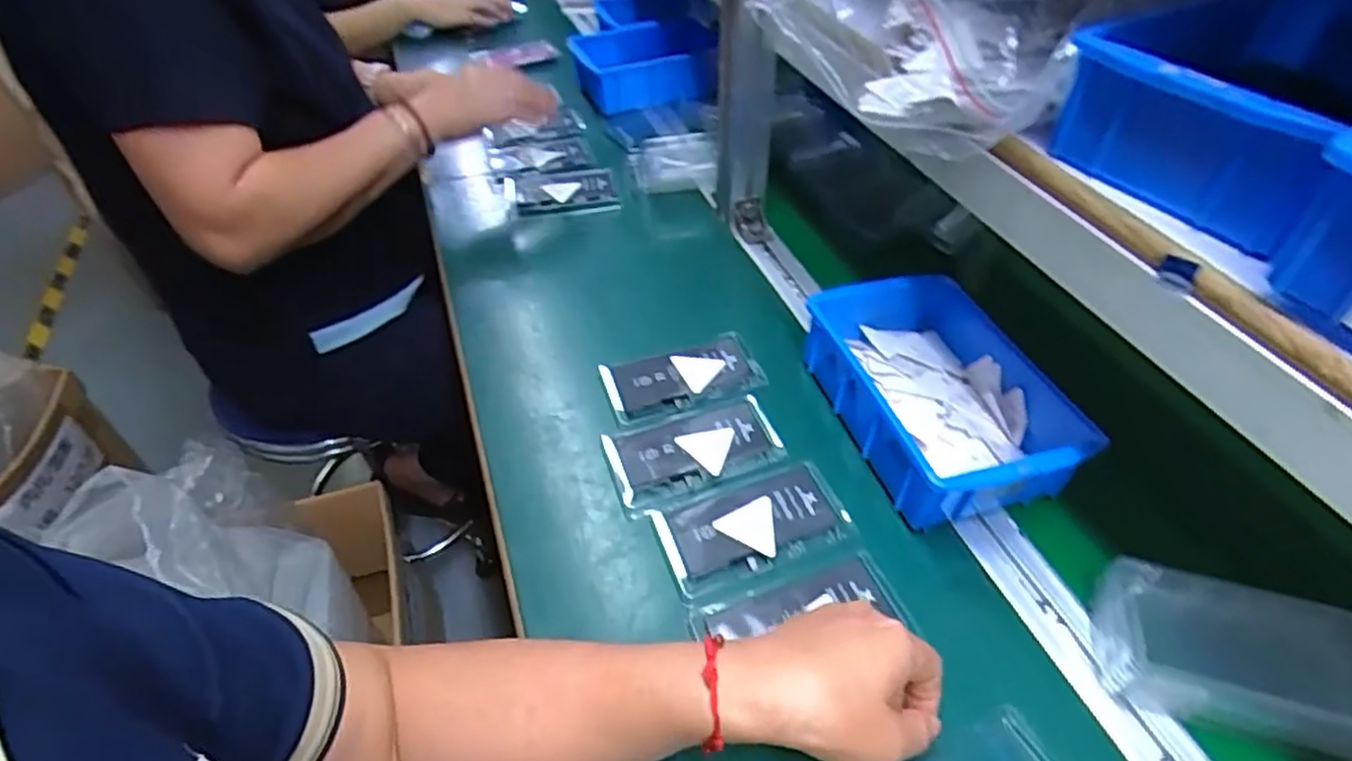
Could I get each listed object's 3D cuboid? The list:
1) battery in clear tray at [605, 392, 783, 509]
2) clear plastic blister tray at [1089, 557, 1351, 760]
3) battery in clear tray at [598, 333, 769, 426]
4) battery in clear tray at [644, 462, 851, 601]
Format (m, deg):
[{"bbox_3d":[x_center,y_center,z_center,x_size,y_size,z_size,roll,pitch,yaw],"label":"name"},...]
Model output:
[{"bbox_3d":[0.014,0.054,0.527,0.126,0.015,0.069,-13,47,-12],"label":"battery in clear tray"},{"bbox_3d":[0.317,0.157,0.394,0.129,0.043,0.080,14,48,14],"label":"clear plastic blister tray"},{"bbox_3d":[0.005,-0.002,0.582,0.126,0.016,0.069,-14,47,-13],"label":"battery in clear tray"},{"bbox_3d":[0.054,0.099,0.479,0.127,0.008,0.072,-14,47,-13],"label":"battery in clear tray"}]

